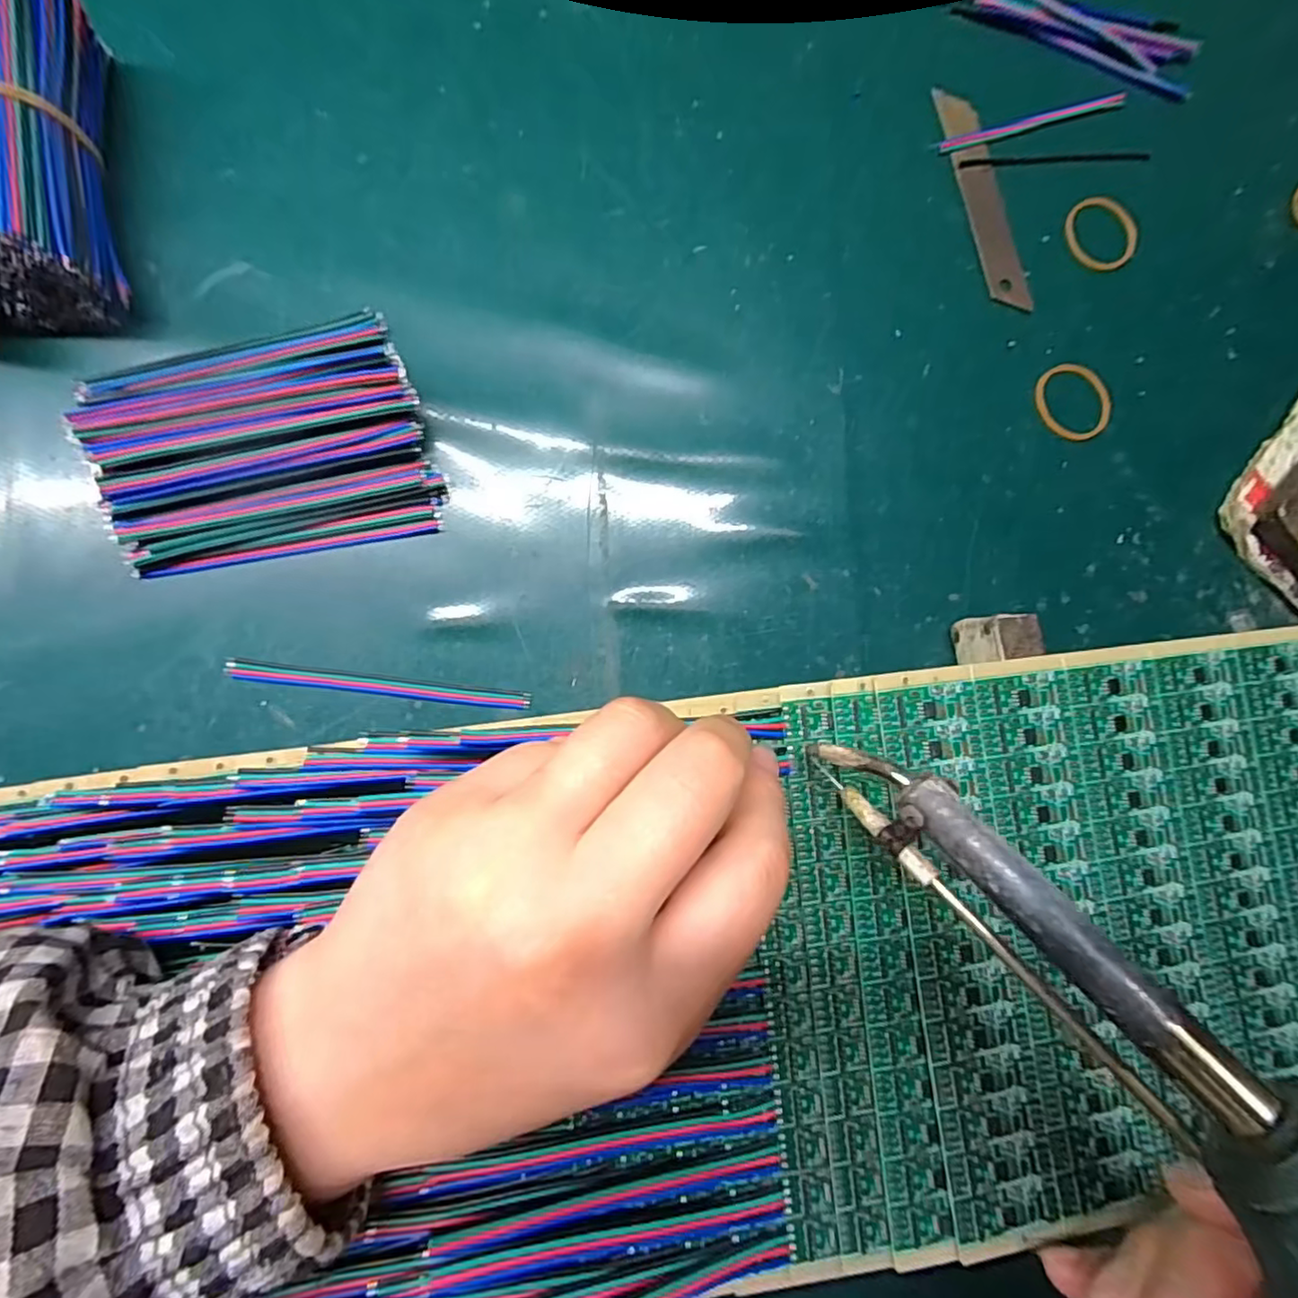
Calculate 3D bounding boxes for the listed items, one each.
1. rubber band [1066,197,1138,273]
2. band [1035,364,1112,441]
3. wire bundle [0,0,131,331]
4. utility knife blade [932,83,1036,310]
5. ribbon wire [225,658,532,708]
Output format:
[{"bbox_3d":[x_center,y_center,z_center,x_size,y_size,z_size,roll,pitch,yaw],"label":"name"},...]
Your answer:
[{"bbox_3d":[0.198,-0.181,0.276,0.036,0.004,0.033,1,84,-8],"label":"rubber band"},{"bbox_3d":[0.180,-0.104,0.268,0.033,0.004,0.033,-12,86,-9],"label":"band"},{"bbox_3d":[-0.195,-0.160,0.200,0.035,0.040,0.102,-6,85,-9],"label":"wire bundle"},{"bbox_3d":[0.143,-0.190,0.269,0.018,0.004,0.097,-15,87,-9],"label":"utility knife blade"},{"bbox_3d":[-0.091,0.013,0.219,0.097,0.004,0.006,7,83,-7],"label":"ribbon wire"}]

